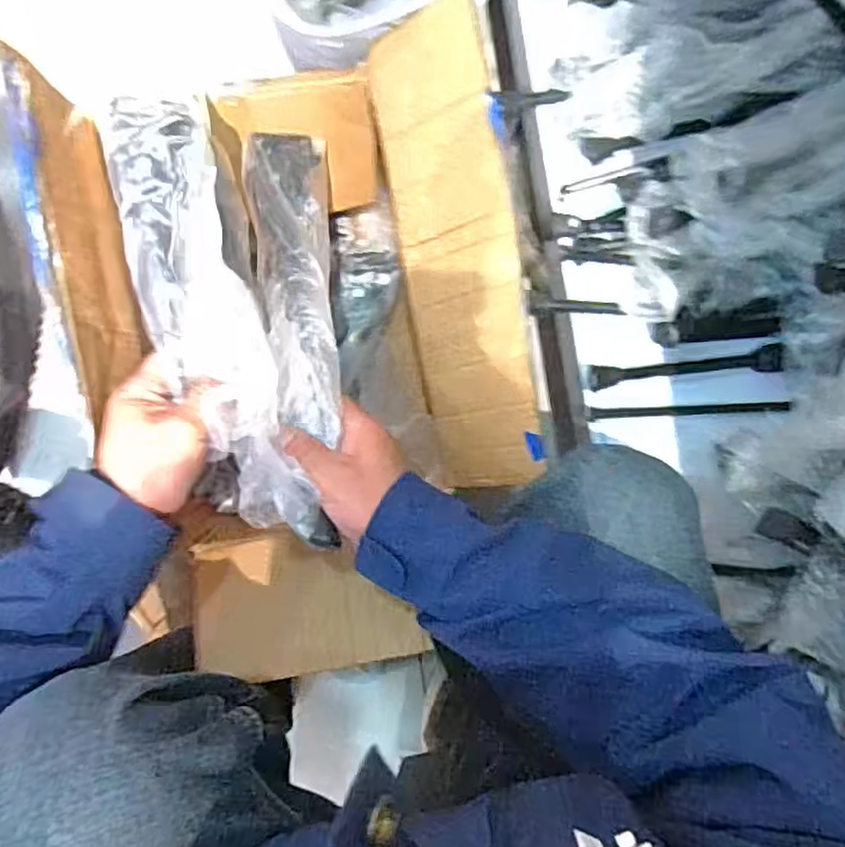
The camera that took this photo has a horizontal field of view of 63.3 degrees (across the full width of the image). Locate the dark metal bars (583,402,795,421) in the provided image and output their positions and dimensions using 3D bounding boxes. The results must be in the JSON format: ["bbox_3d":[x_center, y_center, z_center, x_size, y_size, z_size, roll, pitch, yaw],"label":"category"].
[{"bbox_3d":[0.234,-0.012,0.618,0.172,0.012,0.010,-2,93,33],"label":"dark metal bars"}]

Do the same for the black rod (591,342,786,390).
[{"bbox_3d":[0.240,-0.052,0.634,0.165,0.019,0.023,-5,93,22],"label":"black rod"}]

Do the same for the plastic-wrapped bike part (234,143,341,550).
[{"bbox_3d":[-0.101,-0.087,0.527,0.066,0.034,0.364,-3,63,-5],"label":"plastic-wrapped bike part"}]

